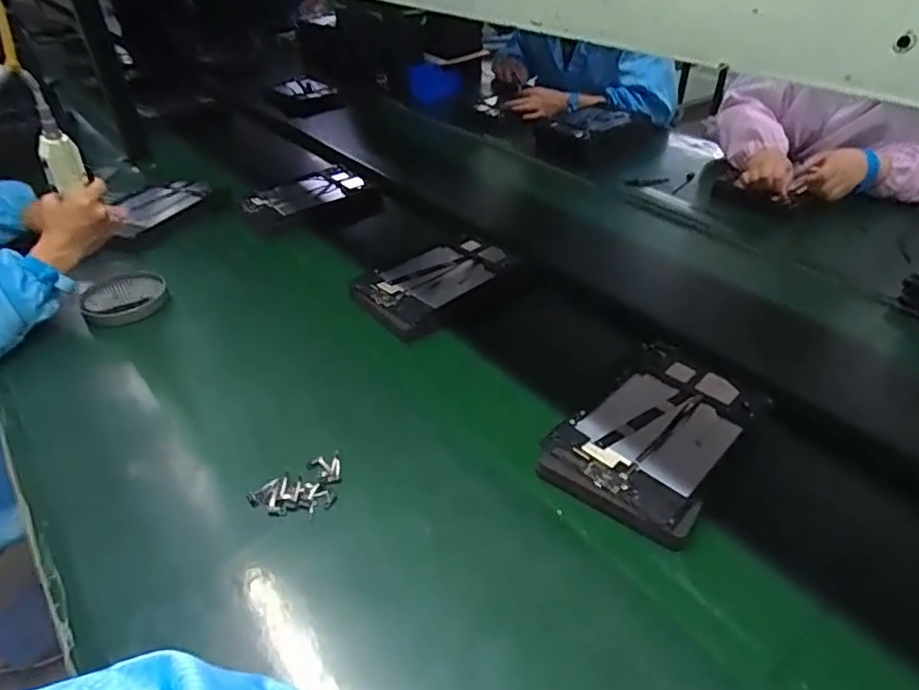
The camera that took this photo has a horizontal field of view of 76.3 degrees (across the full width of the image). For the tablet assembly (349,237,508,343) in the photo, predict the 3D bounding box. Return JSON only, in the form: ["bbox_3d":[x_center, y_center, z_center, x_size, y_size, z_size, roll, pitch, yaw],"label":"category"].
[{"bbox_3d":[-0.031,-0.102,0.886,0.248,0.026,0.156,-27,45,-31],"label":"tablet assembly"}]

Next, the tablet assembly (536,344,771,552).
[{"bbox_3d":[0.216,0.095,0.638,0.155,0.035,0.246,27,46,32],"label":"tablet assembly"}]

